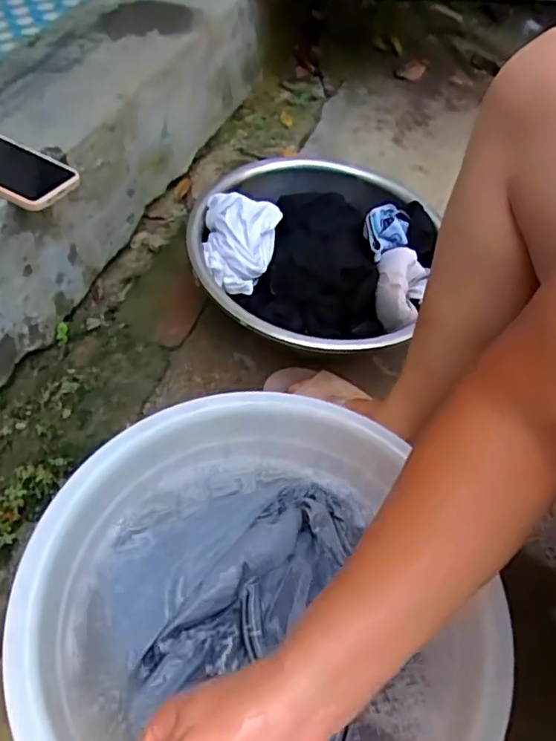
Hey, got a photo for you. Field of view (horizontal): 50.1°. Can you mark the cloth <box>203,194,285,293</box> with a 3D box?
[{"bbox_3d":[-0.054,-0.184,0.823,0.101,0.076,0.132,9,52,1],"label":"cloth"}]

